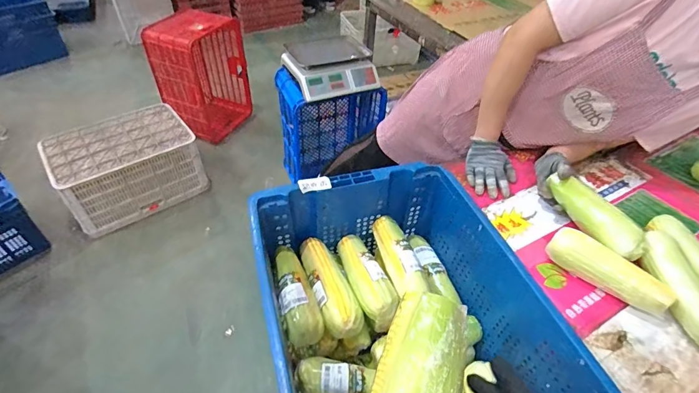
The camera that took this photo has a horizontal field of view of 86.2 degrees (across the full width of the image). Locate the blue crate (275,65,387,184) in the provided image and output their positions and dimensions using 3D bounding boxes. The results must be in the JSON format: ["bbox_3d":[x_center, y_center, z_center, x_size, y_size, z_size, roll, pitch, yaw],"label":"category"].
[{"bbox_3d":[-0.092,-0.308,1.902,0.501,0.642,0.289,-21,50,-23],"label":"blue crate"}]

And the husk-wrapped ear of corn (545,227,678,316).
[{"bbox_3d":[0.430,0.122,0.627,0.055,0.062,0.188,-30,54,-29],"label":"husk-wrapped ear of corn"}]

